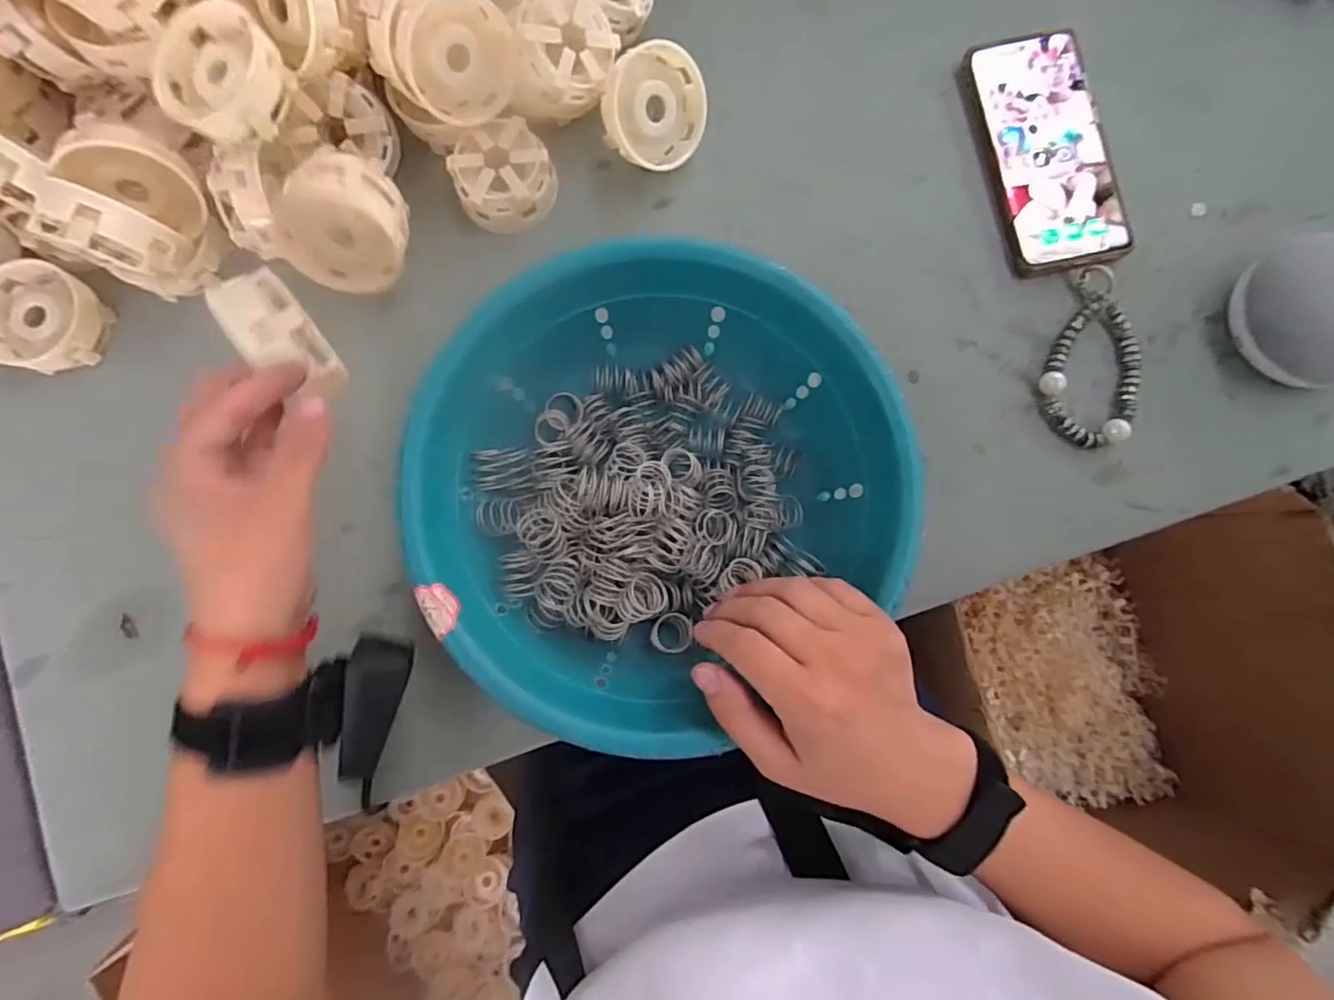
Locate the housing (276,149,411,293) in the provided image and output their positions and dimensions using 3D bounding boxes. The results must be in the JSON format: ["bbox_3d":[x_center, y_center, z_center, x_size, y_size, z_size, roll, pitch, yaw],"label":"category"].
[{"bbox_3d":[-0.195,-0.169,0.366,0.072,0.071,0.041,-27,43,29],"label":"housing"}]

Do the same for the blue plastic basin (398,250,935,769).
[{"bbox_3d":[-0.006,-0.008,0.344,0.253,0.082,0.237,0,85,-1],"label":"blue plastic basin"}]

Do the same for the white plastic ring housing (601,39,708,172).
[{"bbox_3d":[-0.008,-0.255,0.385,0.021,0.070,0.069,40,114,39],"label":"white plastic ring housing"}]

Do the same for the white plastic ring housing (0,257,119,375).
[{"bbox_3d":[-0.399,-0.117,0.383,0.063,0.030,0.067,0,85,-1],"label":"white plastic ring housing"}]

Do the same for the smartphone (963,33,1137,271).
[{"bbox_3d":[0.265,-0.243,0.417,0.080,0.013,0.166,-12,85,-2],"label":"smartphone"}]

